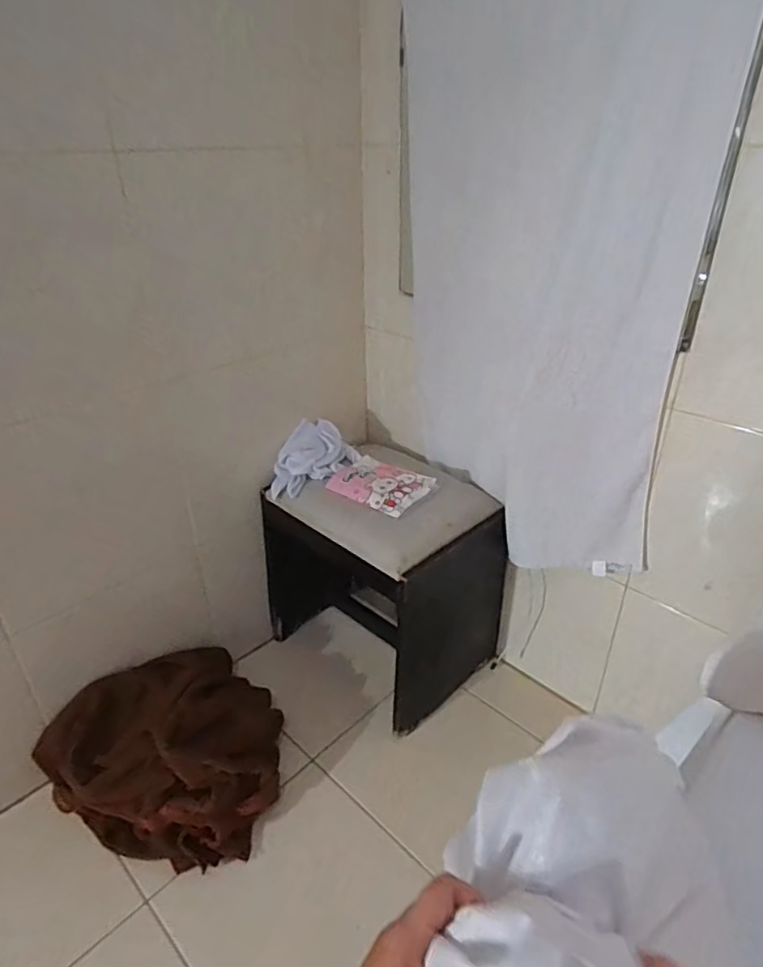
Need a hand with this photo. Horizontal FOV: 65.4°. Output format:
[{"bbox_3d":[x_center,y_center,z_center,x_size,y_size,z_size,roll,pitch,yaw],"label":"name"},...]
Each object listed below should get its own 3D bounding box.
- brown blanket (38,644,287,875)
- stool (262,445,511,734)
[{"bbox_3d":[-0.413,0.535,1.248,0.421,0.185,0.407,-1,30,0],"label":"brown blanket"},{"bbox_3d":[0.010,0.215,1.457,0.394,0.489,0.457,-25,38,-34],"label":"stool"}]

